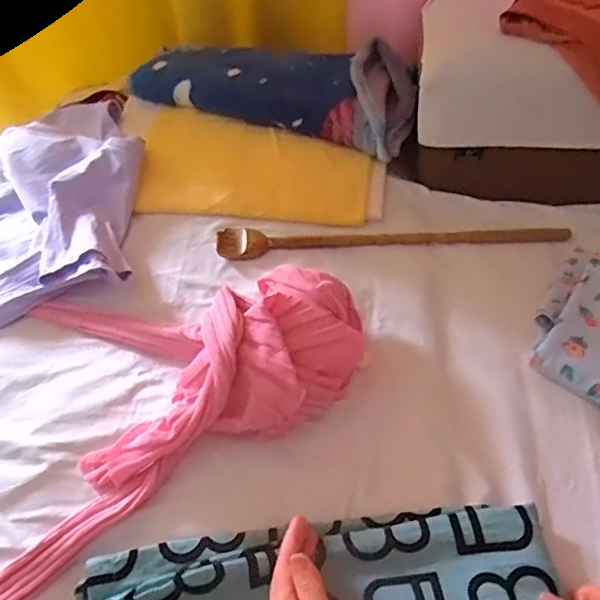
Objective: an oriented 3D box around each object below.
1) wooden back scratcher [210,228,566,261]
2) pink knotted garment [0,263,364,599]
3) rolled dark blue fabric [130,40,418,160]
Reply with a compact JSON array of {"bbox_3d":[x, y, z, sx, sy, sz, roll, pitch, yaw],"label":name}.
[{"bbox_3d":[0.119,-0.075,0.714,0.448,0.038,0.048,-3,50,1],"label":"wooden back scratcher"},{"bbox_3d":[-0.166,0.062,0.584,0.446,0.076,0.293,-31,55,-21],"label":"pink knotted garment"},{"bbox_3d":[-0.028,-0.335,0.856,0.431,0.064,0.188,17,53,17],"label":"rolled dark blue fabric"}]

